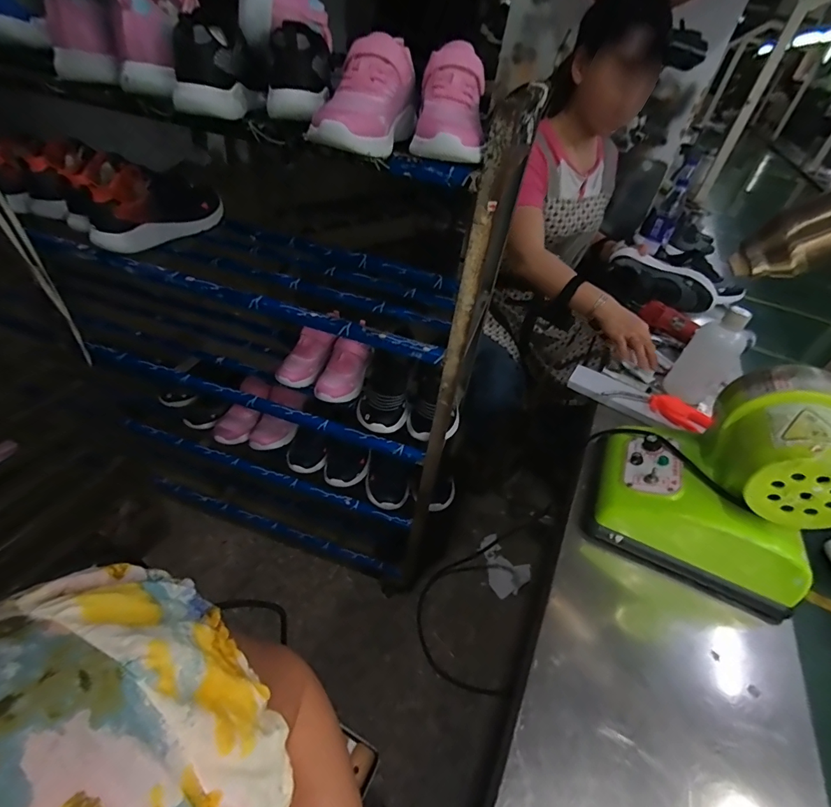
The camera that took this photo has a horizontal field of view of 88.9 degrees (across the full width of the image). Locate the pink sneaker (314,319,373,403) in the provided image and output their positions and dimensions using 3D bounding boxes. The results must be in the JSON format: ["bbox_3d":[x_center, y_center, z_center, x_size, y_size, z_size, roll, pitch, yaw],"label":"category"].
[{"bbox_3d":[-0.148,-0.077,0.881,0.079,0.092,0.153,14,41,8],"label":"pink sneaker"}]

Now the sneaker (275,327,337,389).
[{"bbox_3d":[-0.233,-0.094,0.893,0.067,0.073,0.158,35,48,28],"label":"sneaker"}]

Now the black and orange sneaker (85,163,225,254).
[{"bbox_3d":[-0.473,-0.362,0.782,0.074,0.108,0.246,20,42,14],"label":"black and orange sneaker"}]

